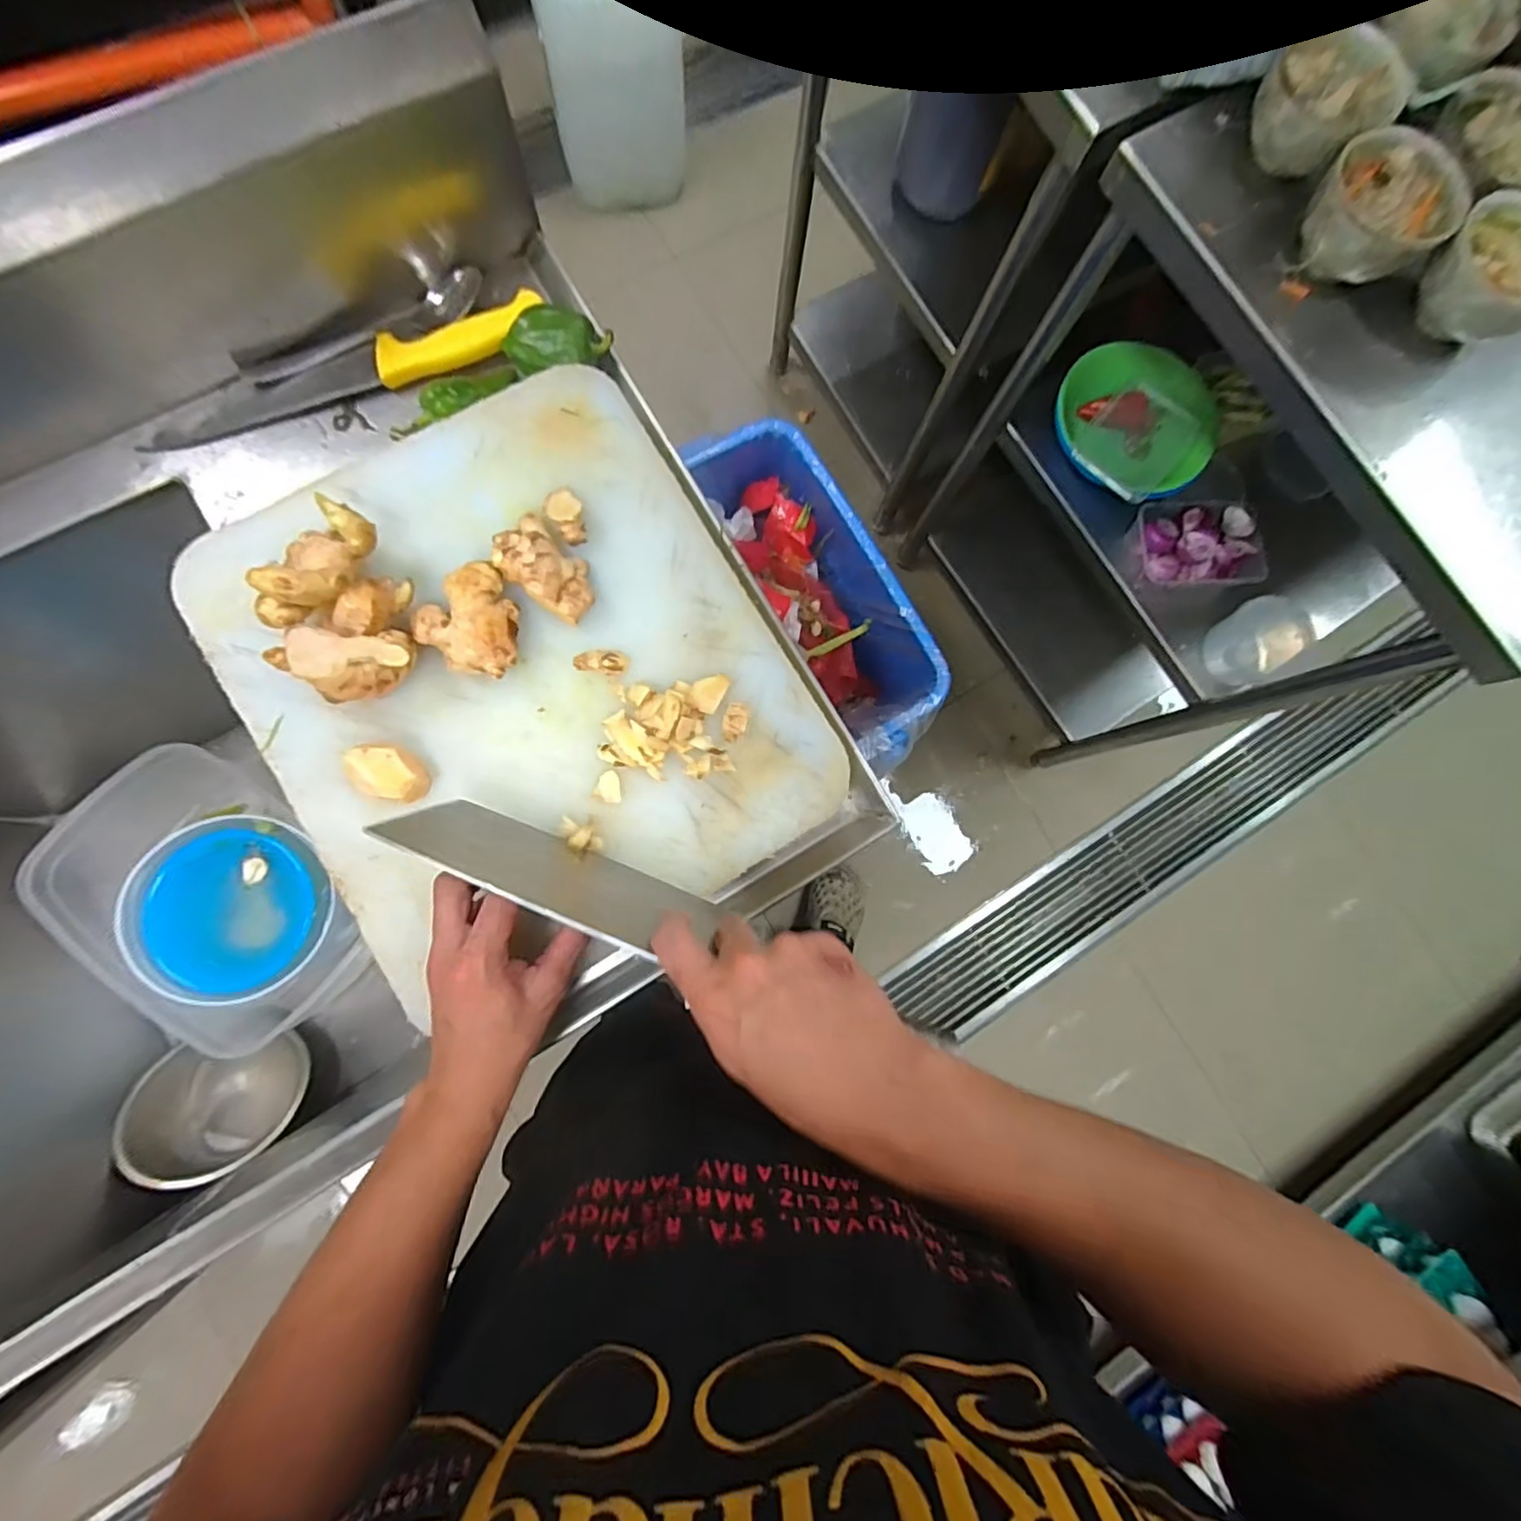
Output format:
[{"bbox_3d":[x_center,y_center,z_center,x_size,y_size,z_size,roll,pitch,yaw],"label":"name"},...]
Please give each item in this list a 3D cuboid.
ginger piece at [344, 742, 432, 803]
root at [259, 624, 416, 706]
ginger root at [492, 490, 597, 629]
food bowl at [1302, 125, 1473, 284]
[{"bbox_3d":[-0.248,0.008,0.431,0.043,0.037,0.033,20,81,-2],"label":"ginger piece"},{"bbox_3d":[-0.265,-0.060,0.413,0.069,0.052,0.039,-16,84,-7],"label":"root"},{"bbox_3d":[-0.140,-0.147,0.459,0.078,0.030,0.076,39,81,1],"label":"ginger root"},{"bbox_3d":[0.530,-0.472,0.555,0.089,0.059,0.110,-43,88,-9],"label":"food bowl"}]

